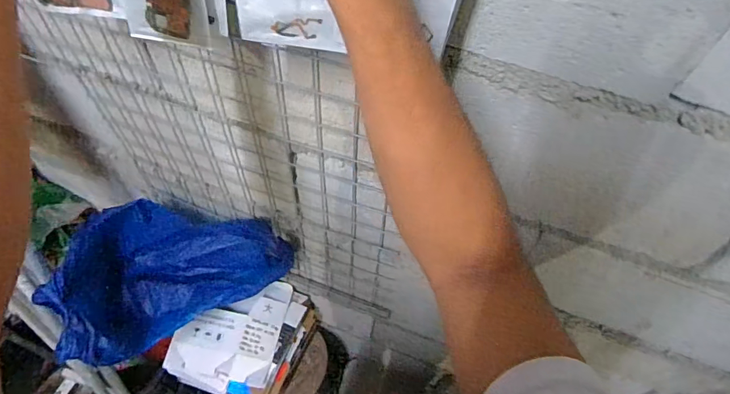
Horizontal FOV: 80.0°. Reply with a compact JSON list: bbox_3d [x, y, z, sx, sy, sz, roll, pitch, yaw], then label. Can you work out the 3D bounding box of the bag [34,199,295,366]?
[{"bbox_3d":[-0.411,0.145,0.926,0.402,0.156,0.258,-29,62,-21],"label":"bag"}]

